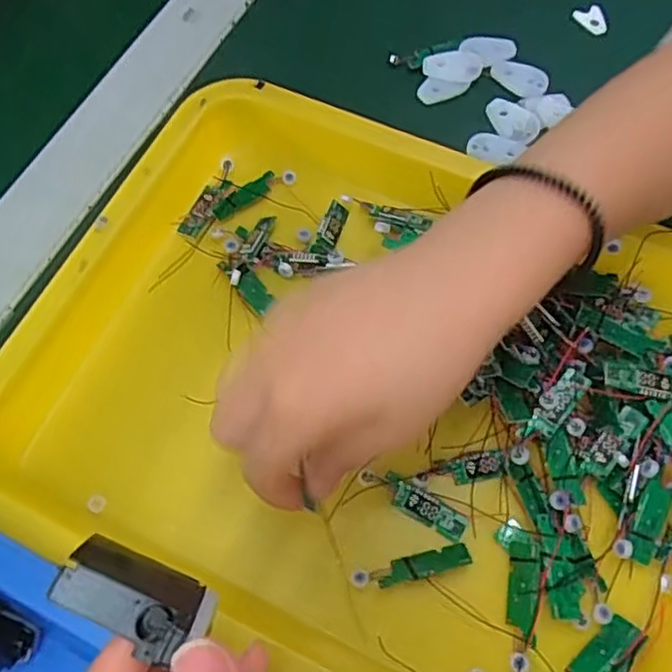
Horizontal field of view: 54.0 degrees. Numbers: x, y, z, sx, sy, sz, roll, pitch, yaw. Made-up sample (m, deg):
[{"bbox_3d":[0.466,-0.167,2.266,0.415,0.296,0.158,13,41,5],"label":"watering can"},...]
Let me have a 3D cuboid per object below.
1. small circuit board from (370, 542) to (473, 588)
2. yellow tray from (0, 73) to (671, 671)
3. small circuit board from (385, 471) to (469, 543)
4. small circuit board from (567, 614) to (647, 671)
[{"bbox_3d":[0.038,0.100,0.289,0.043,0.007,0.010,-14,66,-6],"label":"small circuit board"},{"bbox_3d":[0.019,0.020,0.308,0.331,0.026,0.255,24,68,11],"label":"yellow tray"},{"bbox_3d":[0.040,0.078,0.299,0.041,0.004,0.013,27,68,12],"label":"small circuit board"},{"bbox_3d":[0.109,0.133,0.267,0.016,0.005,0.042,37,70,15],"label":"small circuit board"}]

